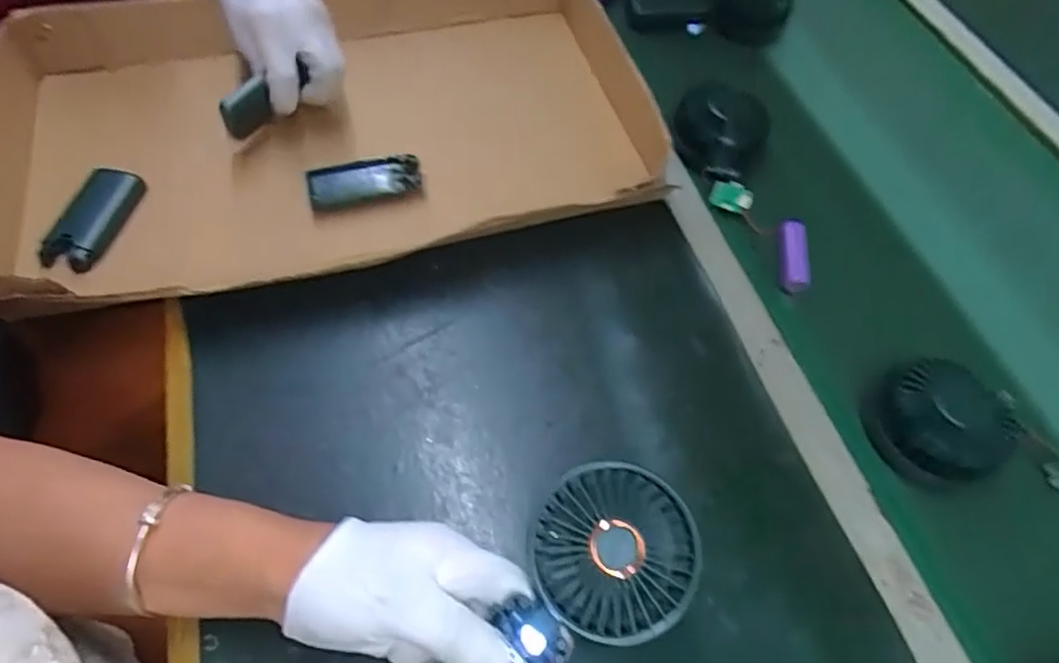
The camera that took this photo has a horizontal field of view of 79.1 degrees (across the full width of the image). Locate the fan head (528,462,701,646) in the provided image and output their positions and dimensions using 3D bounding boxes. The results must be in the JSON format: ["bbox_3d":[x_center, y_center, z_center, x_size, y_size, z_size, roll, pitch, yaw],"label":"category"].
[{"bbox_3d":[0.044,0.114,0.335,0.082,0.030,0.085,2,57,-4],"label":"fan head"}]

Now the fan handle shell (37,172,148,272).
[{"bbox_3d":[-0.340,-0.087,0.498,0.045,0.016,0.096,6,57,-1],"label":"fan handle shell"}]

